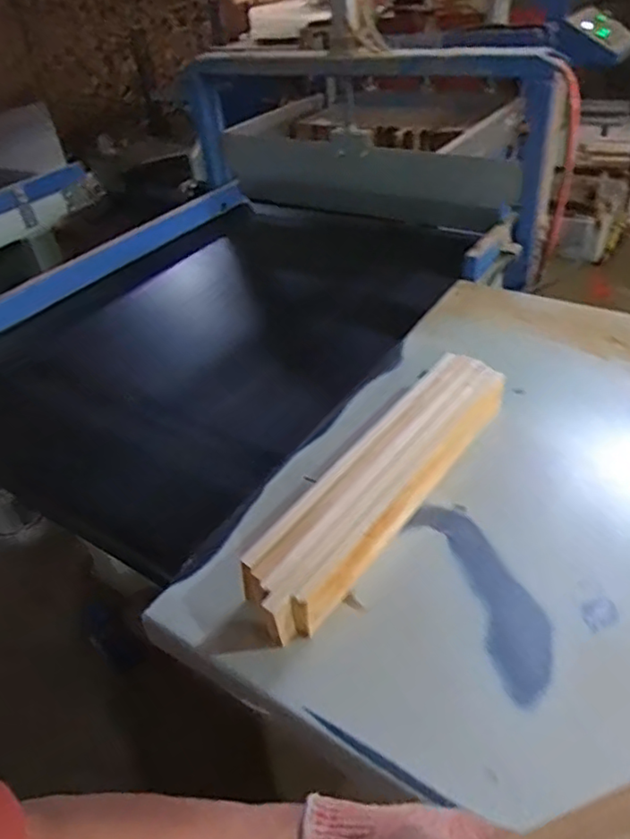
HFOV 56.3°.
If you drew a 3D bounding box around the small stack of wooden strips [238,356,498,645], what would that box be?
[{"bbox_3d":[0.093,0.074,0.755,0.101,0.072,0.472,23,48,32],"label":"small stack of wooden strips"}]

